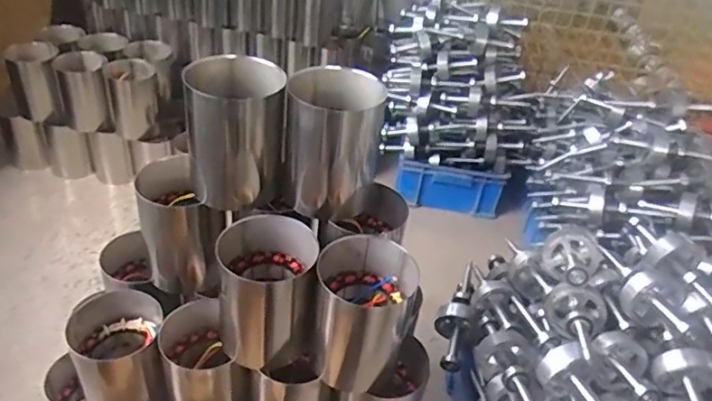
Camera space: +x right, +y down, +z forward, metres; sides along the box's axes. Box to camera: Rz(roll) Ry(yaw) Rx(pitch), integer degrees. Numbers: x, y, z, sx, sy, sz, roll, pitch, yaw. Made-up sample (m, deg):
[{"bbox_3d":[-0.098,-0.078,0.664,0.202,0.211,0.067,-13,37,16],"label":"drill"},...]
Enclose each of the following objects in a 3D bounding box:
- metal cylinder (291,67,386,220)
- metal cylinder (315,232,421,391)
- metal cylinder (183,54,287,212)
[{"bbox_3d":[-0.039,-0.079,0.757,0.112,0.163,0.112,-9,40,-21],"label":"metal cylinder"},{"bbox_3d":[0.005,0.149,0.737,0.121,0.168,0.118,7,37,-1],"label":"metal cylinder"},{"bbox_3d":[-0.162,-0.082,0.756,0.118,0.181,0.104,10,37,3],"label":"metal cylinder"}]

